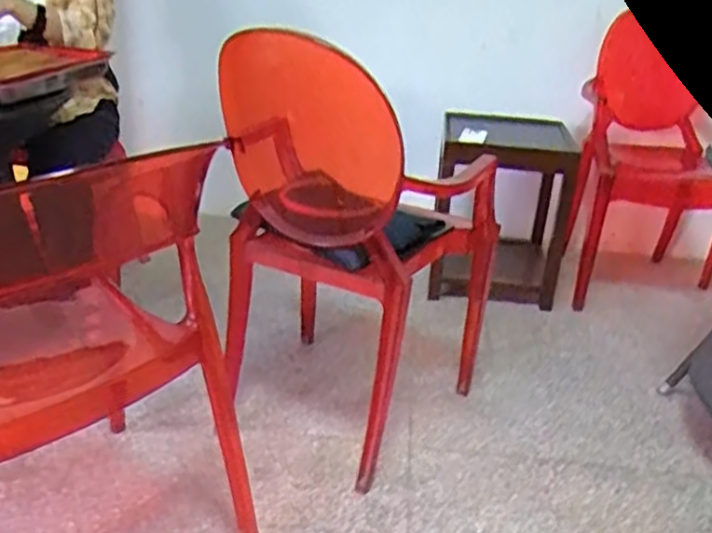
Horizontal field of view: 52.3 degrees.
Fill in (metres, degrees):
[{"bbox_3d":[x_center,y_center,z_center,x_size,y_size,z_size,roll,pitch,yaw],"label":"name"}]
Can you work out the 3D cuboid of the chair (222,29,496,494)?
[{"bbox_3d":[0.016,-0.095,1.617,0.517,0.816,0.658,23,31,35],"label":"chair"}]

